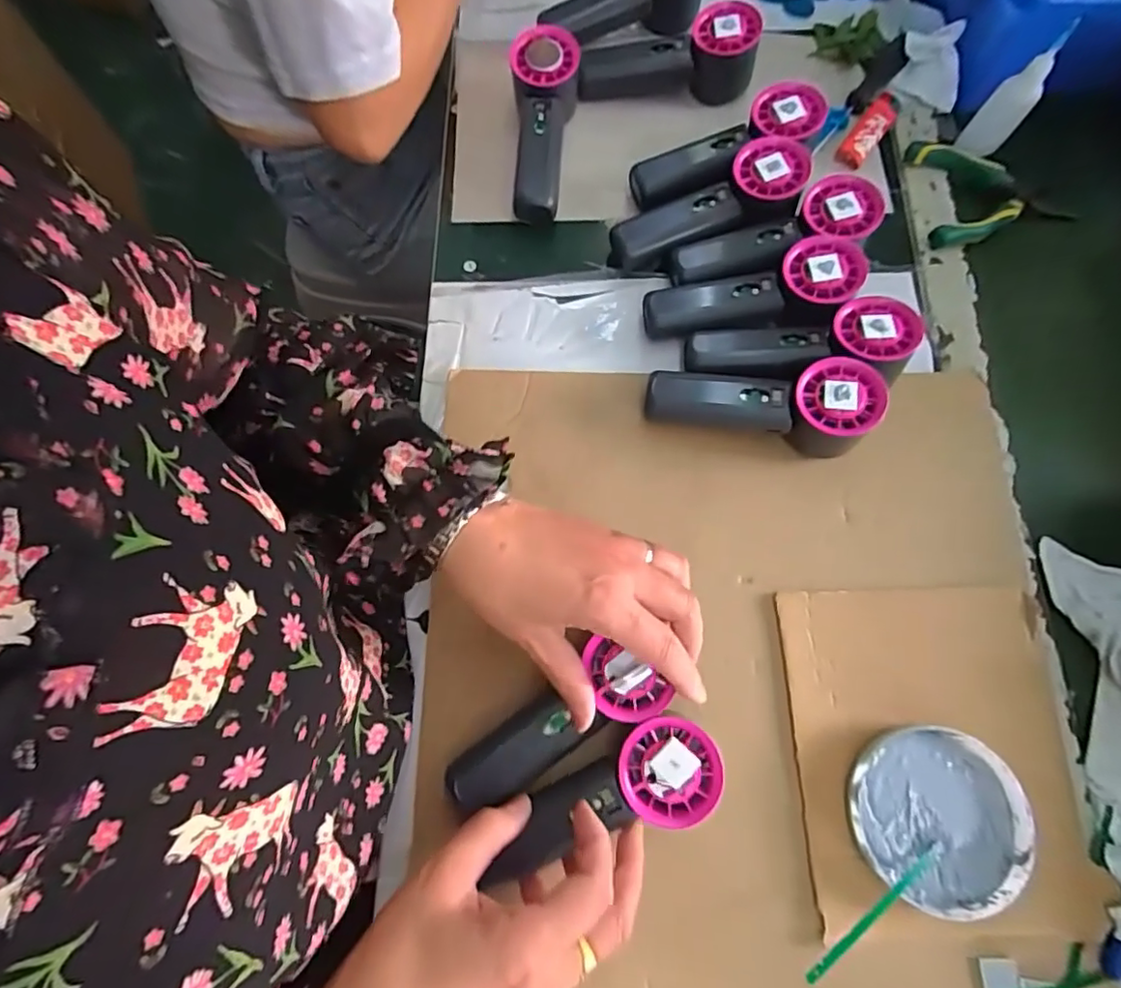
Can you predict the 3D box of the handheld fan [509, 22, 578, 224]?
[{"bbox_3d":[-0.014,-0.308,0.493,0.054,0.058,0.154,1,73,2],"label":"handheld fan"}]

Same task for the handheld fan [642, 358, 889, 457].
[{"bbox_3d":[0.141,-0.064,0.413,0.153,0.053,0.049,7,74,3],"label":"handheld fan"}]

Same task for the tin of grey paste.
[{"bbox_3d":[0.227,0.195,0.352,0.101,0.016,0.098,0,73,1],"label":"tin of grey paste"}]

